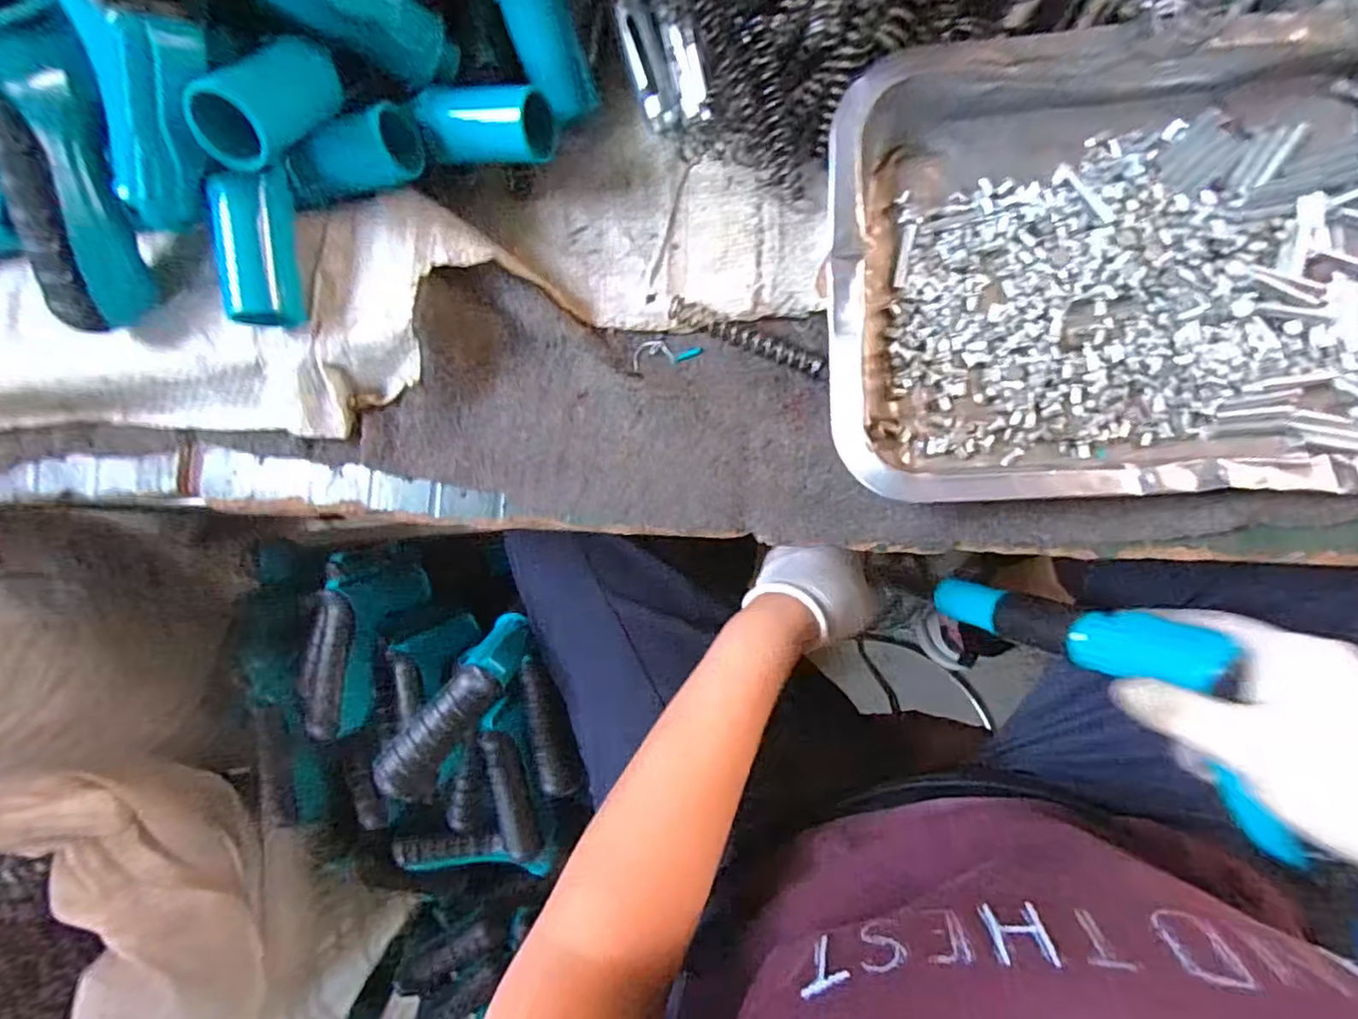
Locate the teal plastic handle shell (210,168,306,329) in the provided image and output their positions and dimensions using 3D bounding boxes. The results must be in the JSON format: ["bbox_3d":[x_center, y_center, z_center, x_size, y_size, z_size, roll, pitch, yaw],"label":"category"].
[{"bbox_3d":[-0.187,-0.115,0.279,0.024,0.025,0.064,-2,87,9],"label":"teal plastic handle shell"}]

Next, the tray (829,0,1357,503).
[{"bbox_3d":[0.192,-0.099,0.256,0.252,0.035,0.183,-1,87,9],"label":"tray"}]

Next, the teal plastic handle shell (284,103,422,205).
[{"bbox_3d":[-0.149,-0.161,0.286,0.058,0.027,0.029,-16,85,8],"label":"teal plastic handle shell"}]

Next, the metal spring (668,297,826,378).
[{"bbox_3d":[0.031,-0.080,0.293,0.080,0.010,0.010,26,92,10],"label":"metal spring"}]

